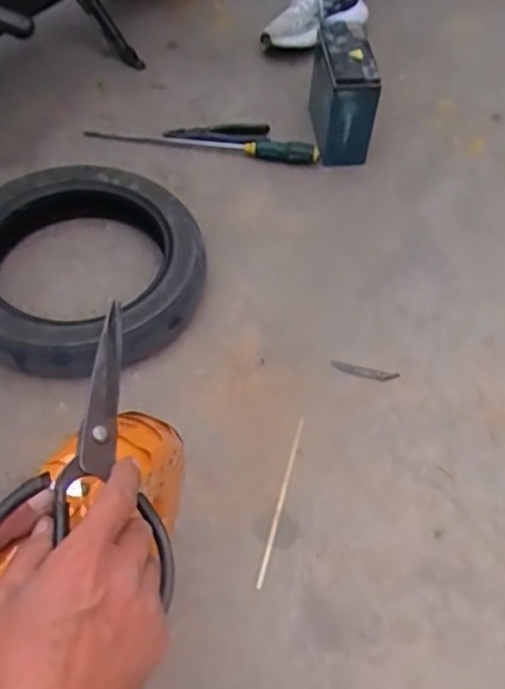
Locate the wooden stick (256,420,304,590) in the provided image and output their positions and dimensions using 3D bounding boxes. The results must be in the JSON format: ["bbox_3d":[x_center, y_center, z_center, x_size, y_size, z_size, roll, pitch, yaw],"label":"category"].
[{"bbox_3d":[0.036,0.185,0.763,0.008,0.007,0.218,13,56,9],"label":"wooden stick"}]

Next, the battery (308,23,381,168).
[{"bbox_3d":[0.153,-0.438,1.106,0.094,0.162,0.186,-2,55,-2],"label":"battery"}]

